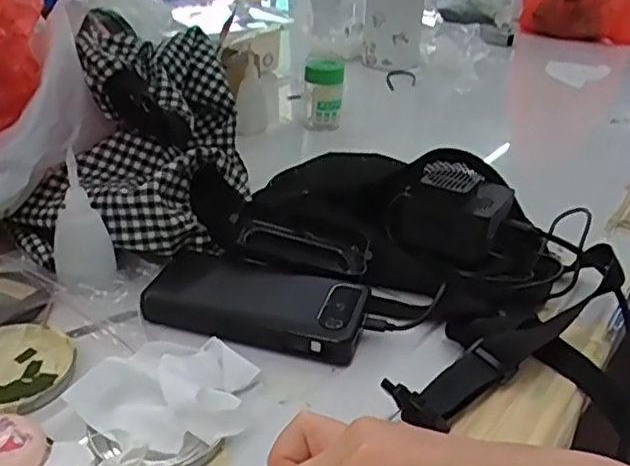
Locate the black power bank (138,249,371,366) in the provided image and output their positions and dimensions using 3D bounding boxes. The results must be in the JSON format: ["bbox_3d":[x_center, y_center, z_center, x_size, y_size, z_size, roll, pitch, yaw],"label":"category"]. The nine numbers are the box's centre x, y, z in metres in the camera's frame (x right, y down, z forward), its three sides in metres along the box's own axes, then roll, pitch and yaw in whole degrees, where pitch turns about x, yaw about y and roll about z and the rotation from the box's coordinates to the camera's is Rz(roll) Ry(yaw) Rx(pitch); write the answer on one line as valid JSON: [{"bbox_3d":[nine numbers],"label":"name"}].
[{"bbox_3d":[-0.042,0.049,0.482,0.158,0.020,0.078,12,31,16],"label":"black power bank"}]

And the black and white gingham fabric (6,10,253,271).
[{"bbox_3d":[-0.159,-0.074,0.559,0.189,0.144,0.195,-4,30,-13],"label":"black and white gingham fabric"}]

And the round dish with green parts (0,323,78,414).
[{"bbox_3d":[-0.191,0.087,0.418,0.072,0.012,0.087,-15,34,-29],"label":"round dish with green parts"}]

